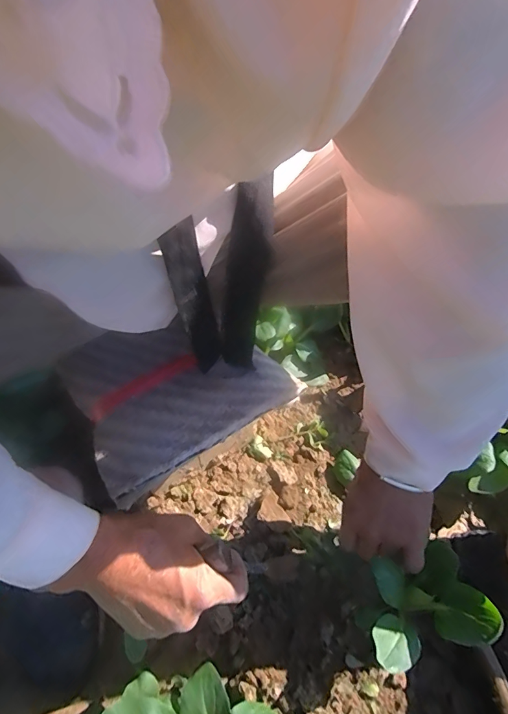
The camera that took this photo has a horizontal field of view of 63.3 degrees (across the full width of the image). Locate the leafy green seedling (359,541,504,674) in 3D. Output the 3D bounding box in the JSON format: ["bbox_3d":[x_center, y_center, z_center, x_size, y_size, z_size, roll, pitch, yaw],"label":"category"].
[{"bbox_3d":[0.151,0.237,0.386,0.105,0.101,0.081,-15,51,-6],"label":"leafy green seedling"}]

